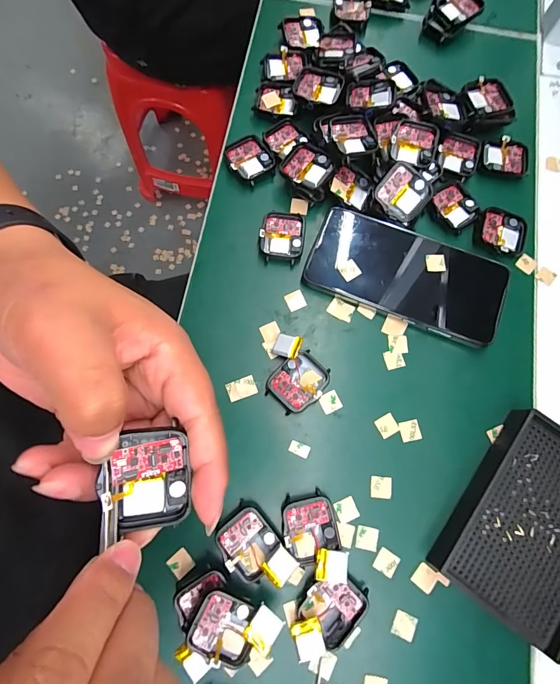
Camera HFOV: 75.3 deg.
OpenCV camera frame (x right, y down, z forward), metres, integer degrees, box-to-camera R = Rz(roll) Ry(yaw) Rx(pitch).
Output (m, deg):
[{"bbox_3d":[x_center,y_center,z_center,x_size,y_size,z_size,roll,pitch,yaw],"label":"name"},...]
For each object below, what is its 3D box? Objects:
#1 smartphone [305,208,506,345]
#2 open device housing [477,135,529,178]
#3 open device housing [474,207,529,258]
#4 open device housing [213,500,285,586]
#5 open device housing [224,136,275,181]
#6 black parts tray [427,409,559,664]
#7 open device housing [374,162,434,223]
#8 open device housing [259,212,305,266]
[{"bbox_3d":[0.106,-0.058,0.311,0.159,0.014,0.079,19,78,4],"label":"smartphone"},{"bbox_3d":[0.210,-0.173,0.341,0.043,0.005,0.038,12,77,2],"label":"open device housing"},{"bbox_3d":[0.196,-0.097,0.322,0.045,0.007,0.040,11,77,2],"label":"open device housing"},{"bbox_3d":[-0.023,0.144,0.260,0.038,0.016,0.042,-41,81,-9],"label":"open device housing"},{"bbox_3d":[-0.028,-0.169,0.338,0.038,0.011,0.041,-30,79,-7],"label":"open device housing"},{"bbox_3d":[0.185,0.132,0.263,0.095,0.021,0.135,36,79,7],"label":"black parts tray"},{"bbox_3d":[0.106,-0.127,0.311,0.042,0.006,0.039,36,113,-11],"label":"open device housing"},{"bbox_3d":[0.002,-0.092,0.319,0.037,0.011,0.044,6,77,1],"label":"open device housing"}]

